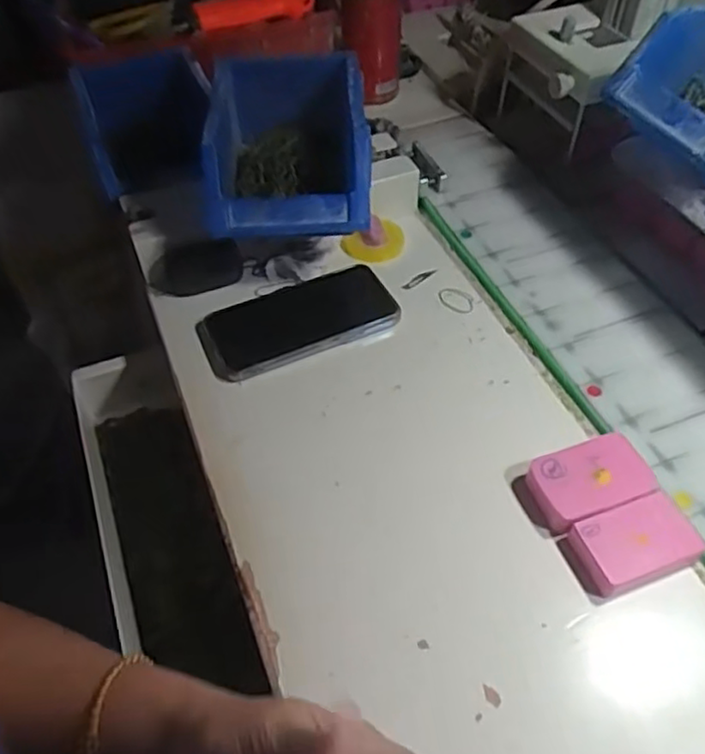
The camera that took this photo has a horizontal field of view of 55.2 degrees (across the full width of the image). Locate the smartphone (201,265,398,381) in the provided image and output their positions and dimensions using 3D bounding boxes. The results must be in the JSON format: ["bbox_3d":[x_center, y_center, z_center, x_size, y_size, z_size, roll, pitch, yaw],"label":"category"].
[{"bbox_3d":[-0.043,-0.049,0.532,0.151,0.013,0.076,-20,53,-16],"label":"smartphone"}]

